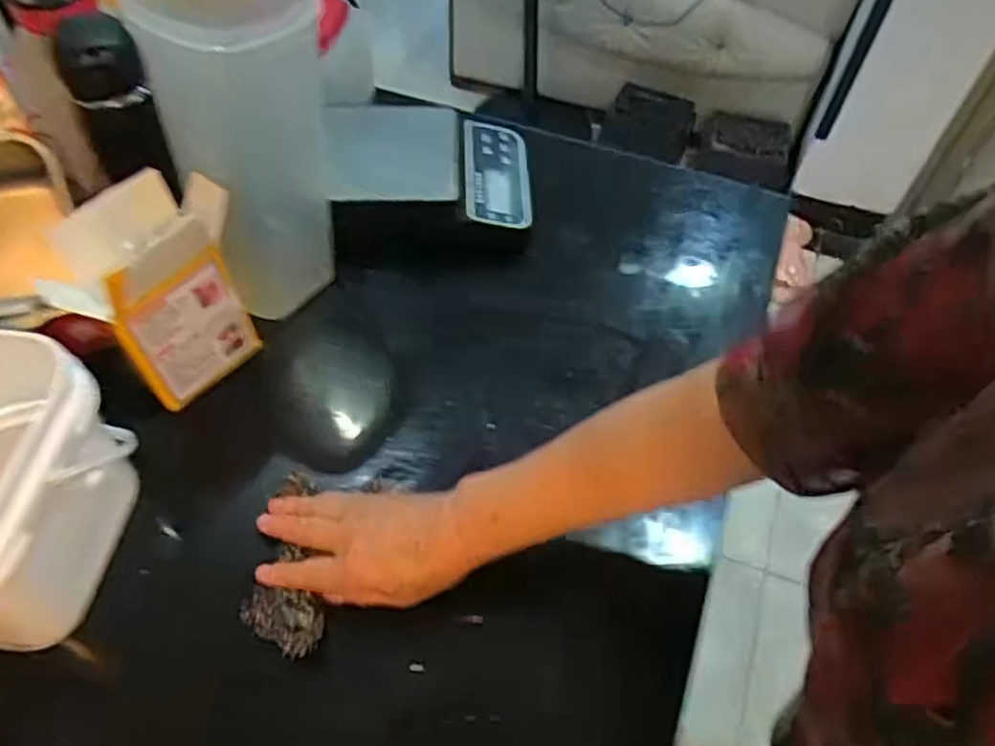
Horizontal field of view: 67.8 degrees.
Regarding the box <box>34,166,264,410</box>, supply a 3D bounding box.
[{"bbox_3d":[-0.261,-0.062,0.581,0.071,0.154,0.131,34,60,20],"label":"box"}]

